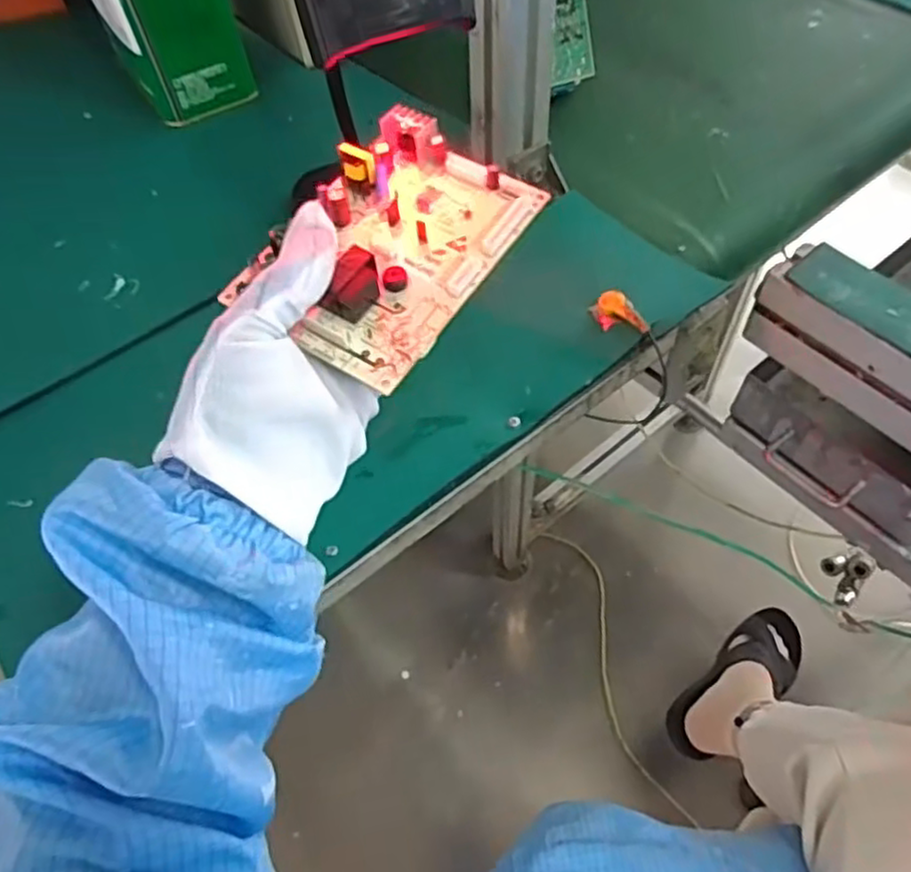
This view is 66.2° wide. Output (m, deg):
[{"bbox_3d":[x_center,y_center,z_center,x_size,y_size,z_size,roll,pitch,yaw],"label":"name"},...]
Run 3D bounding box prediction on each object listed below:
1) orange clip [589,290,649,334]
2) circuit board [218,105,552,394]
[{"bbox_3d":[0.102,-0.074,0.436,0.022,0.009,0.039,-22,58,-9],"label":"orange clip"},{"bbox_3d":[-0.030,-0.095,0.331,0.090,0.032,0.132,28,63,21],"label":"circuit board"}]

